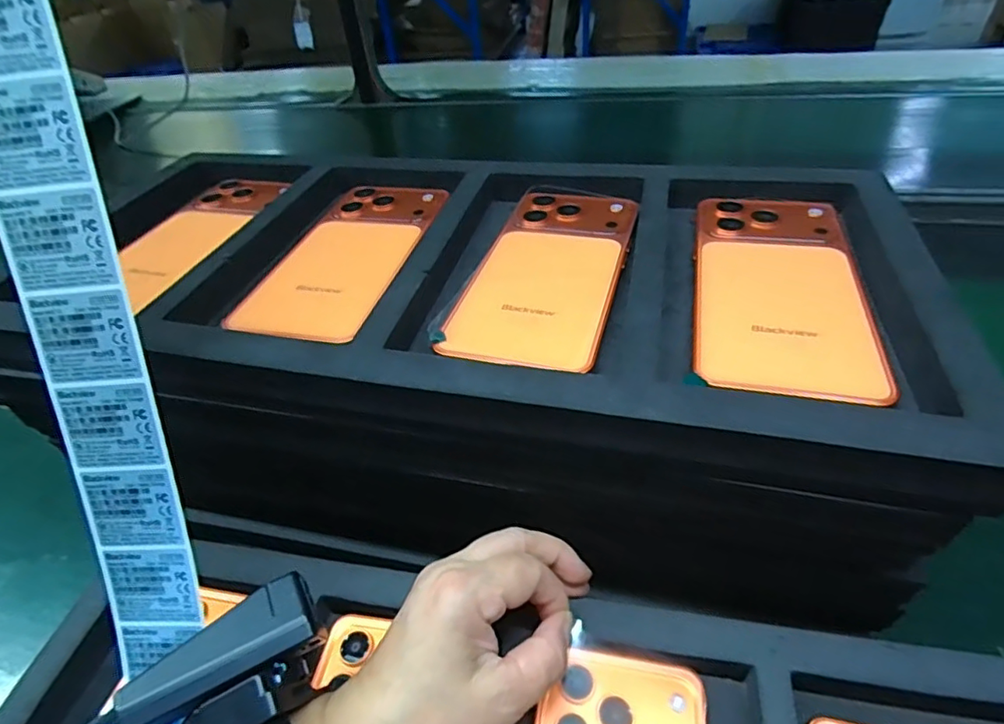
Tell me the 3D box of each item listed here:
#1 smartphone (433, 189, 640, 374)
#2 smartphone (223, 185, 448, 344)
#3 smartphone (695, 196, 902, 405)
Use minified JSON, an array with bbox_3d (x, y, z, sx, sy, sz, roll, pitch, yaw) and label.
[{"bbox_3d":[0.026,-0.052,0.293,0.075,0.006,0.156,9,45,17],"label":"smartphone"},{"bbox_3d":[-0.091,-0.064,0.323,0.074,0.014,0.148,5,44,13],"label":"smartphone"},{"bbox_3d":[0.135,-0.040,0.266,0.075,0.006,0.154,7,44,14],"label":"smartphone"}]

